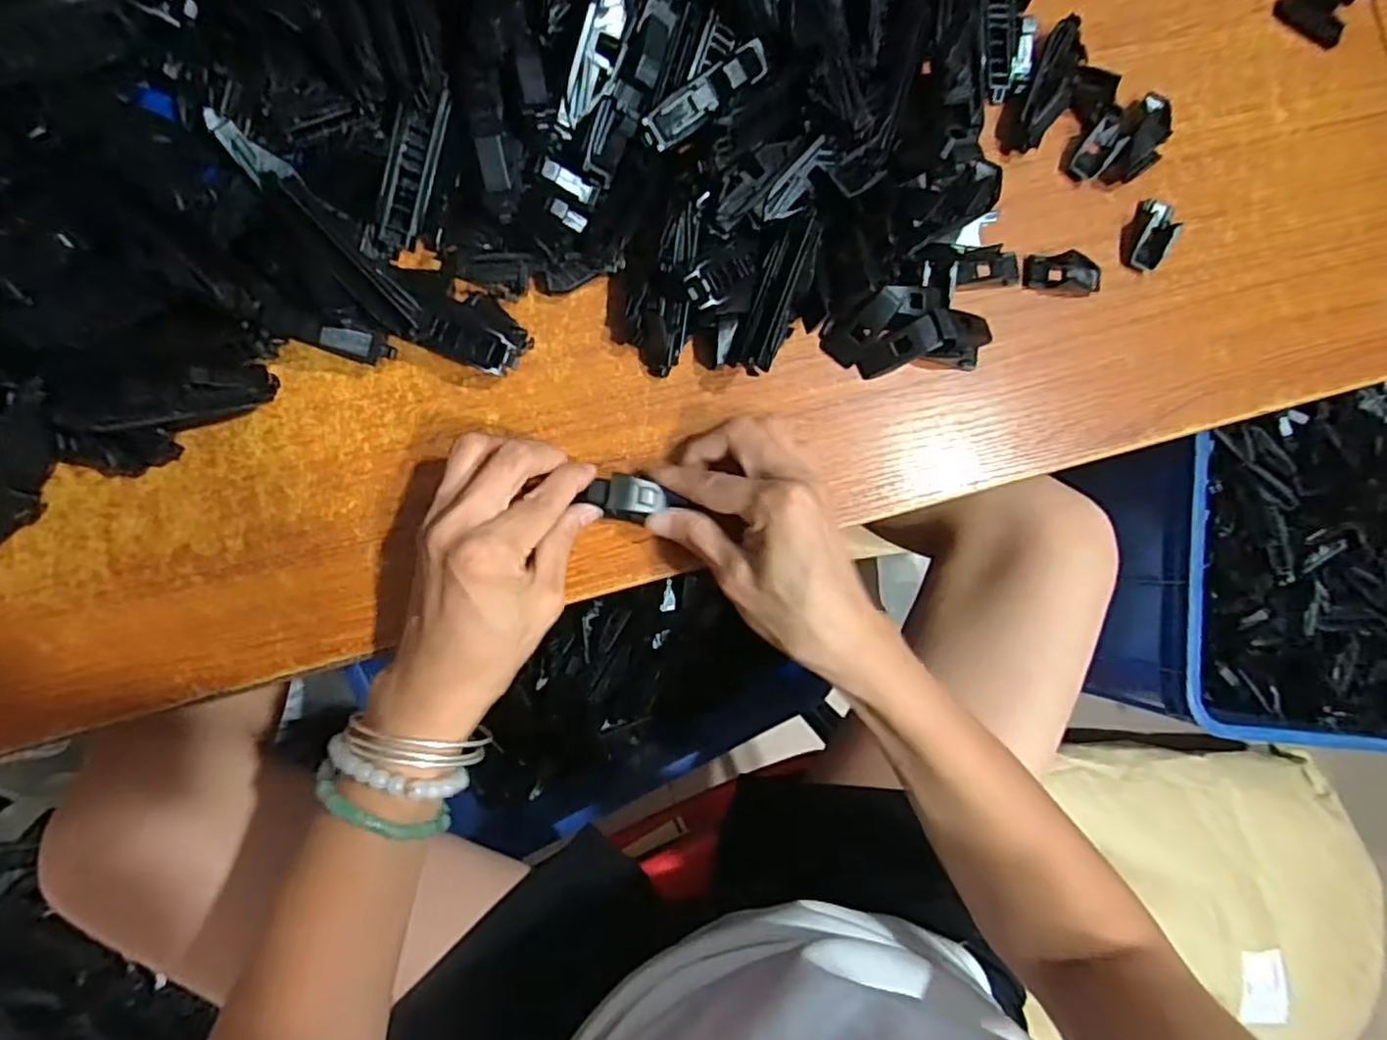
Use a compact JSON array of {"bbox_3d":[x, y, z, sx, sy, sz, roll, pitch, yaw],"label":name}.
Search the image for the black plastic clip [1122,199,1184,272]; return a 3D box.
[{"bbox_3d":[0.257,-0.160,0.378,0.023,0.011,0.039,25,83,-5],"label":"black plastic clip"}]

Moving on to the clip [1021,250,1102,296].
[{"bbox_3d":[0.204,-0.137,0.373,0.047,0.008,0.023,3,86,-7],"label":"clip"}]

